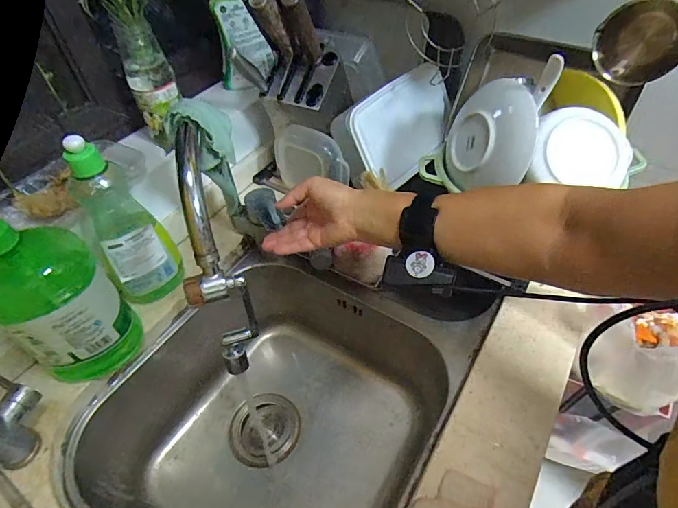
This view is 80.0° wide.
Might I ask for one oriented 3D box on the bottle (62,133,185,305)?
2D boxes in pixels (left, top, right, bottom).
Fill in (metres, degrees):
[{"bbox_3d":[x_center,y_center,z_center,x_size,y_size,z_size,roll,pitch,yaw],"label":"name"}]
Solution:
[{"bbox_3d":[-0.275,-0.035,0.516,0.091,0.236,0.059,-35,56,-26],"label":"bottle"}]

